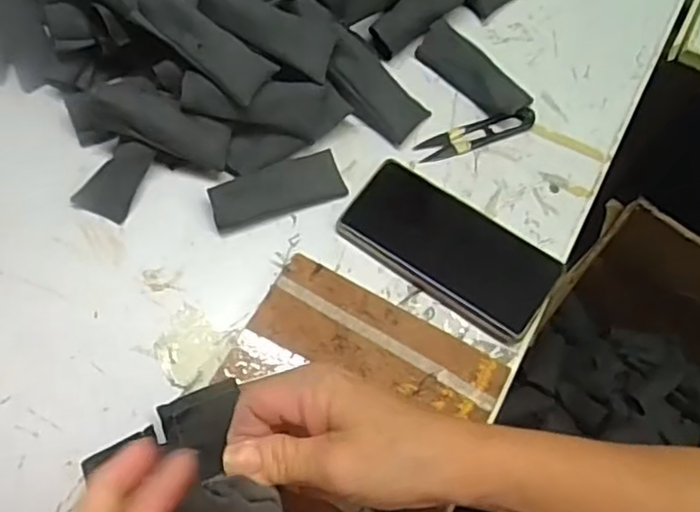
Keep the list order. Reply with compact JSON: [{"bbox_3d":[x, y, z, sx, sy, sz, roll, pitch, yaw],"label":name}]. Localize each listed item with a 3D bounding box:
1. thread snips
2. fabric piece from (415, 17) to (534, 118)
[{"bbox_3d":[0.103,-0.100,0.539,0.099,0.012,0.023,-20,69,-8],"label":"thread snips"},{"bbox_3d":[0.101,-0.152,0.552,0.036,0.017,0.103,-41,73,-15],"label":"fabric piece"}]

